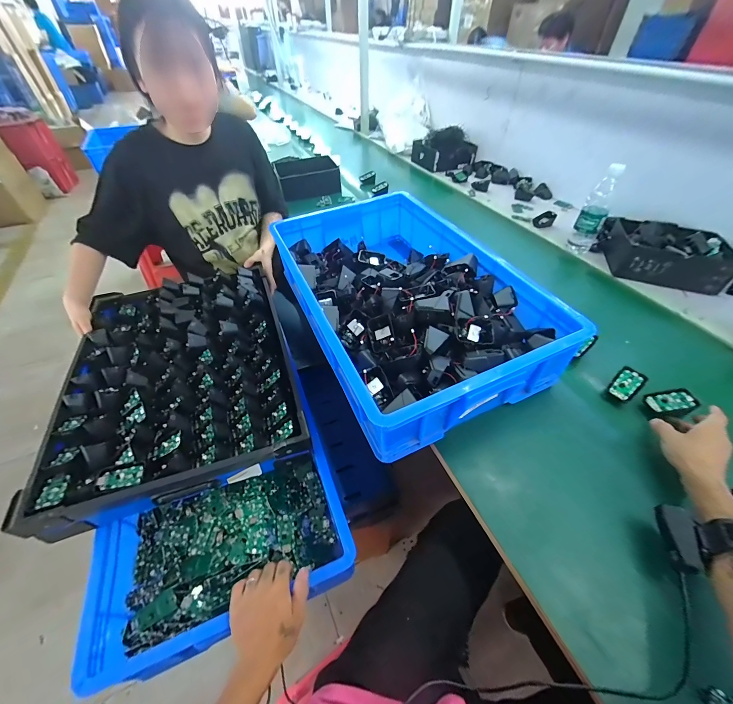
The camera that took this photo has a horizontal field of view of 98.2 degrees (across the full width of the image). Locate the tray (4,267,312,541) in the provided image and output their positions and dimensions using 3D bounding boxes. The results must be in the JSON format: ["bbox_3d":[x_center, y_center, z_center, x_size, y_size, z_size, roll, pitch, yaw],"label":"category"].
[{"bbox_3d":[-0.417,0.011,0.721,0.446,0.076,0.614,-15,48,-14],"label":"tray"}]

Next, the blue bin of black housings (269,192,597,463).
[{"bbox_3d":[0.062,-0.139,0.699,0.389,0.134,0.637,-16,49,-16],"label":"blue bin of black housings"}]

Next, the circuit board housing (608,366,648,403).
[{"bbox_3d":[0.480,0.059,0.585,0.072,0.009,0.042,-39,64,-14],"label":"circuit board housing"}]

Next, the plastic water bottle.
[{"bbox_3d":[0.631,-0.386,0.876,0.067,0.218,0.065,29,53,24],"label":"plastic water bottle"}]

